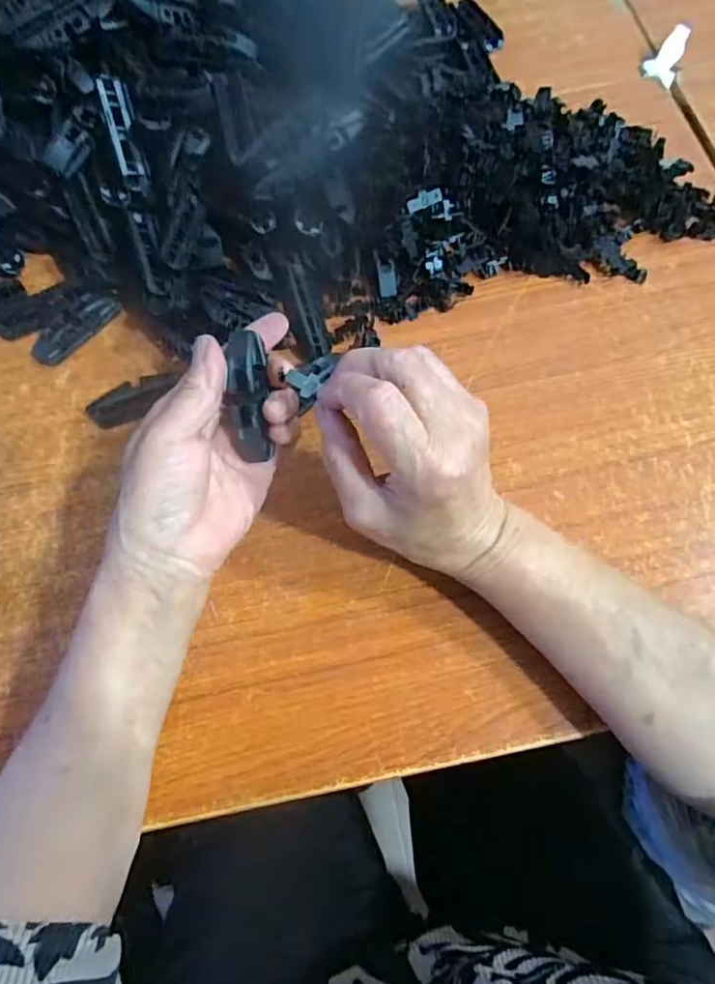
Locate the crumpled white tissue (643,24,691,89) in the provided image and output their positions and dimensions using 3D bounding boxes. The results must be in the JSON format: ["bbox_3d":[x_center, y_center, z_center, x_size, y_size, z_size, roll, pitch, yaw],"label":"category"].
[{"bbox_3d":[0.272,-0.383,0.503,0.029,0.011,0.052,28,92,12],"label":"crumpled white tissue"}]

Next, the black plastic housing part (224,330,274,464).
[{"bbox_3d":[-0.060,-0.053,0.314,0.018,0.011,0.067,-5,97,0],"label":"black plastic housing part"}]

